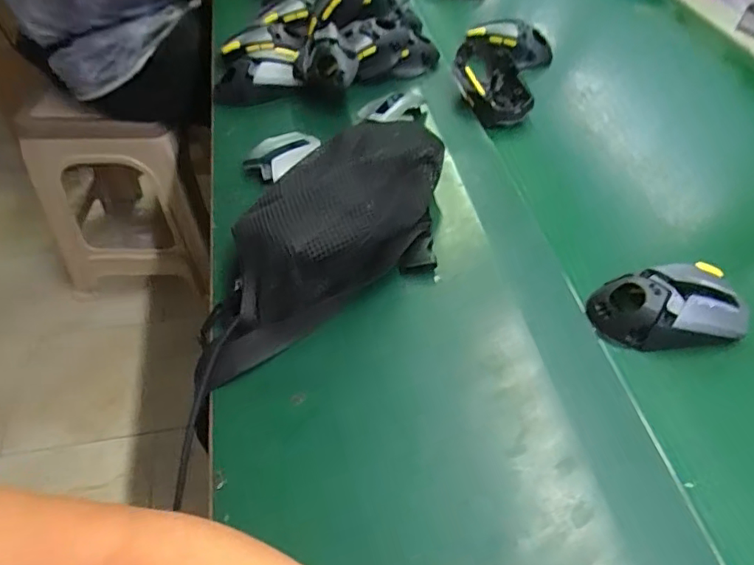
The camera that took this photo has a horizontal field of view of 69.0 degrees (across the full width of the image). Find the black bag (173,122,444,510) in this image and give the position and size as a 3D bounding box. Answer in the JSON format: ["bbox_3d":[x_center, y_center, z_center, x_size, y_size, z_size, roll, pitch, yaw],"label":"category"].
[{"bbox_3d":[-0.058,-0.036,0.463,0.164,0.091,0.347,31,70,24],"label":"black bag"}]

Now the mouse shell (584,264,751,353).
[{"bbox_3d":[0.231,0.019,0.436,0.112,0.039,0.057,-2,47,-1],"label":"mouse shell"}]

